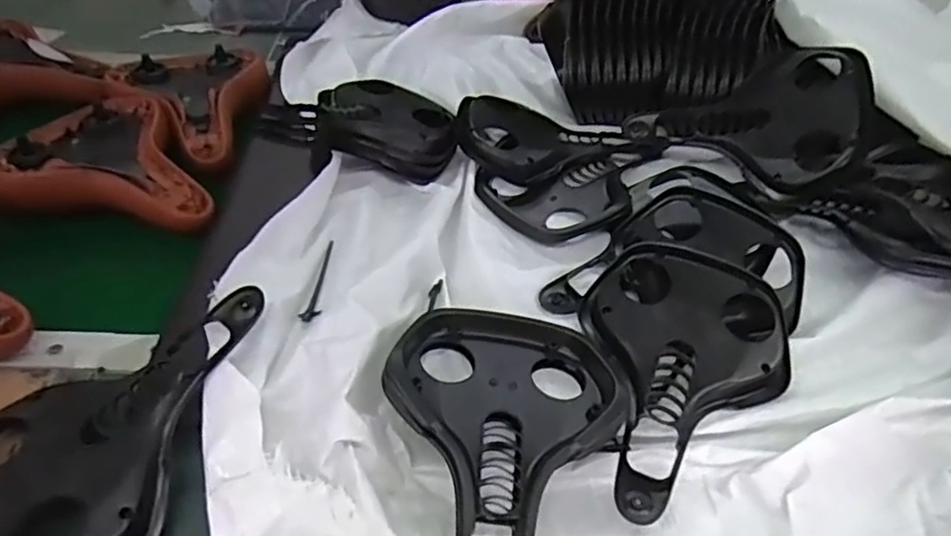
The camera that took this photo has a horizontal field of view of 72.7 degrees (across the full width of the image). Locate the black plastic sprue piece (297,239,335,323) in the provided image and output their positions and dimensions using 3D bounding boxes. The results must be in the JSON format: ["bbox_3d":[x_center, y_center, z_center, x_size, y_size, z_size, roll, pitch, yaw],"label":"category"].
[{"bbox_3d":[-0.146,0.012,0.607,0.017,0.010,0.104,2,42,-2],"label":"black plastic sprue piece"}]

